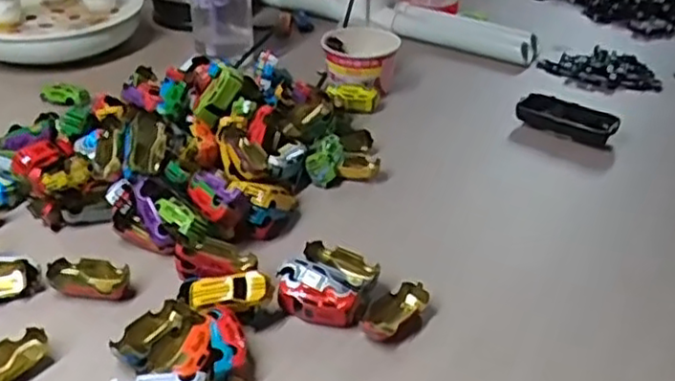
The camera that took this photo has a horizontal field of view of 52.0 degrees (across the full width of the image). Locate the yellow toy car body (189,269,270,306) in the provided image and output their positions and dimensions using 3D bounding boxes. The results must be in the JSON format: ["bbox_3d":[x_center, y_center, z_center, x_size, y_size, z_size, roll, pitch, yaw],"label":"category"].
[{"bbox_3d":[-0.084,0.074,0.526,0.059,0.015,0.023,-2,33,-4],"label":"yellow toy car body"}]

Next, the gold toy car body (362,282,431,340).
[{"bbox_3d":[0.044,0.094,0.538,0.063,0.016,0.030,-26,41,-35],"label":"gold toy car body"}]

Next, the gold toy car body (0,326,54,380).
[{"bbox_3d":[-0.235,0.124,0.491,0.033,0.015,0.063,24,39,32],"label":"gold toy car body"}]

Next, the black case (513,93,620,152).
[{"bbox_3d":[0.254,-0.081,0.769,0.108,0.024,0.045,23,39,31],"label":"black case"}]

